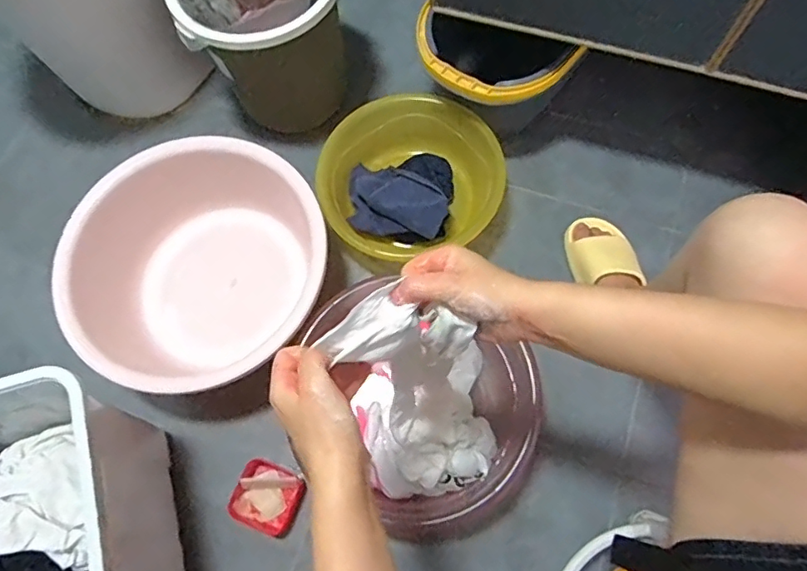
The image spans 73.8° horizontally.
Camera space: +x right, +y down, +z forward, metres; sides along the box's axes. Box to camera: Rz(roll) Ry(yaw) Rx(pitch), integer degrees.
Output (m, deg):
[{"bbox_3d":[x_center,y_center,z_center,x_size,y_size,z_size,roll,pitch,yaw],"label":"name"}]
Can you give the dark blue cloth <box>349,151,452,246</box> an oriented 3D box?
[{"bbox_3d":[-0.007,-0.162,0.905,0.176,0.077,0.165,8,70,6],"label":"dark blue cloth"}]

